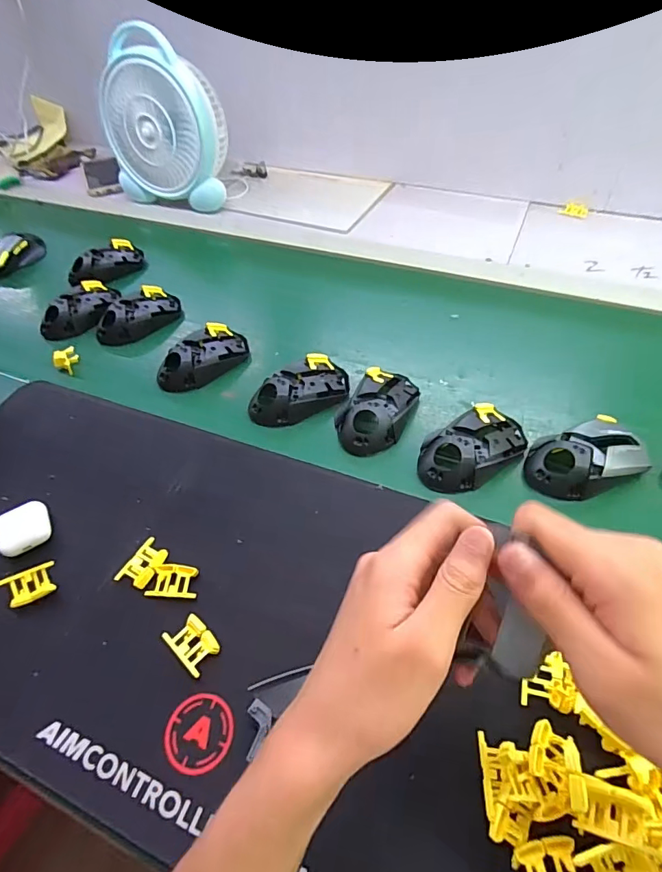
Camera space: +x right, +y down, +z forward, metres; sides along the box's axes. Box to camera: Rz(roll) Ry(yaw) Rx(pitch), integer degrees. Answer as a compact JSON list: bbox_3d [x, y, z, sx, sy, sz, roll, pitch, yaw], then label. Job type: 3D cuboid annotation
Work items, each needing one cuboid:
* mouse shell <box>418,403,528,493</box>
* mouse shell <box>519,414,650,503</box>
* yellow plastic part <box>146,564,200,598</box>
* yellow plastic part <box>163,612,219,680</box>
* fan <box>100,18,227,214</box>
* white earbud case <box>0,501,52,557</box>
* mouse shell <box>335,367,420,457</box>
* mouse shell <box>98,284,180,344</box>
[{"bbox_3d":[0.138,0.009,0.456,0.116,0.037,0.066,-26,56,-17],"label":"mouse shell"},{"bbox_3d":[0.245,0.020,0.441,0.119,0.040,0.069,-14,53,-9],"label":"mouse shell"},{"bbox_3d":[-0.133,0.121,0.389,0.041,0.006,0.026,4,52,5],"label":"yellow plastic part"},{"bbox_3d":[-0.106,0.160,0.357,0.040,0.008,0.028,36,61,26],"label":"yellow plastic part"},{"bbox_3d":[-0.293,-0.549,0.825,0.219,0.242,0.108,17,54,14],"label":"fan"},{"bbox_3d":[-0.282,0.087,0.426,0.041,0.024,0.040,-25,55,-17],"label":"white earbud case"},{"bbox_3d":[0.047,-0.032,0.497,0.071,0.032,0.117,20,55,17],"label":"mouse shell"},{"bbox_3d":[-0.264,-0.165,0.637,0.061,0.041,0.117,34,60,25],"label":"mouse shell"}]

